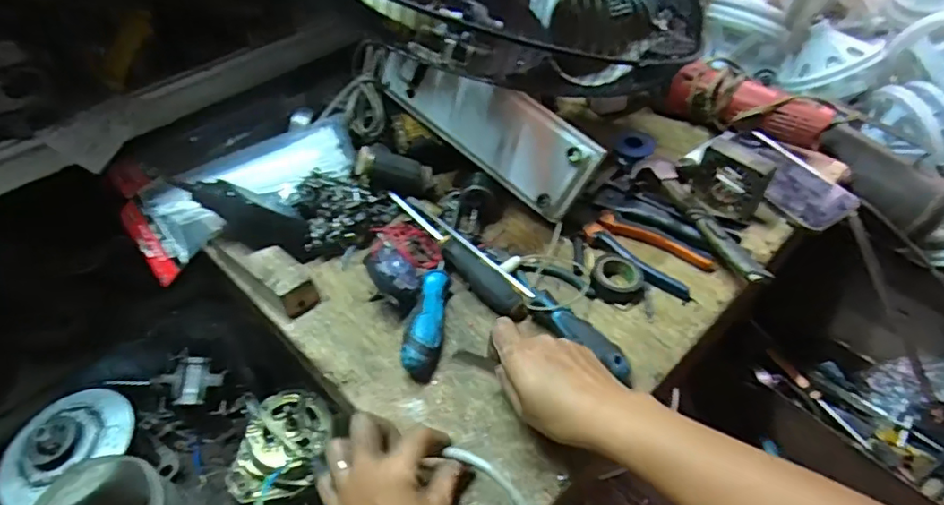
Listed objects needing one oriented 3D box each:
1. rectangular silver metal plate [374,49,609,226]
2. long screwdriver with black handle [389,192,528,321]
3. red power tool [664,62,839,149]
[{"bbox_3d":[0.013,-0.156,0.668,0.283,0.098,0.028,41,31,17],"label":"rectangular silver metal plate"},{"bbox_3d":[-0.017,0.001,0.606,0.028,0.034,0.193,-35,57,-28],"label":"long screwdriver with black handle"},{"bbox_3d":[0.358,-0.189,0.759,0.196,0.056,0.055,33,55,26],"label":"red power tool"}]

